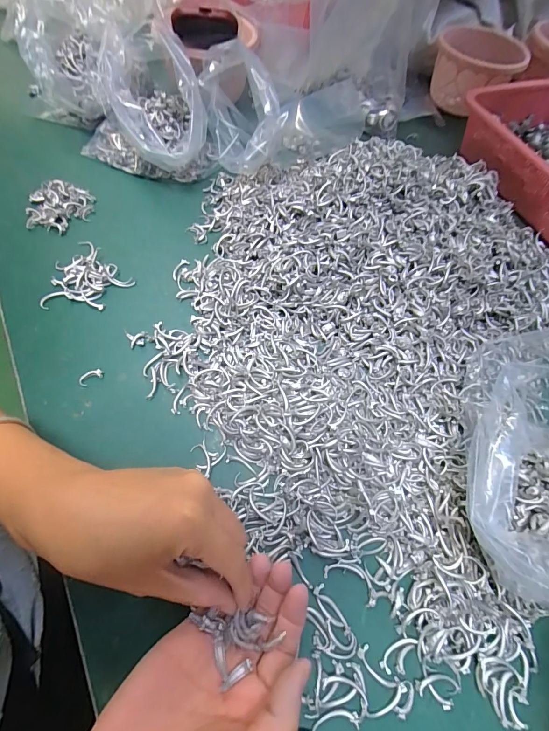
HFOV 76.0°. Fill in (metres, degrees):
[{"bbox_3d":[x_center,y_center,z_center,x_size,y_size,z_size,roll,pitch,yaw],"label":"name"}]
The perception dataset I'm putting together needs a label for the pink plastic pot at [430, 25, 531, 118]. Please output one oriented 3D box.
[{"bbox_3d":[0.318,-0.474,0.576,0.134,0.085,0.110,32,64,12],"label":"pink plastic pot"}]

